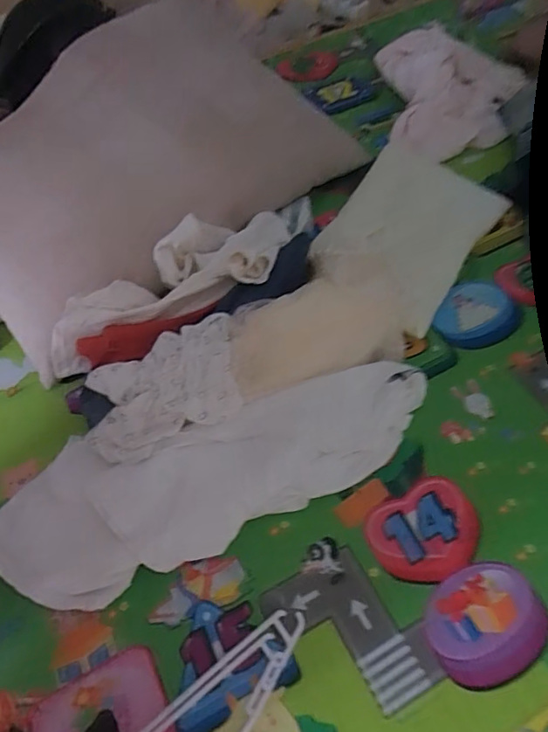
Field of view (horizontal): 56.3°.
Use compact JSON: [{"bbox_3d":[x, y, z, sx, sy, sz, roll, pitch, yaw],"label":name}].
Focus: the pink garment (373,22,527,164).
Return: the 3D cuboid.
[{"bbox_3d":[0.346,-0.580,1.062,0.313,0.064,0.384,17,60,13],"label":"pink garment"}]

